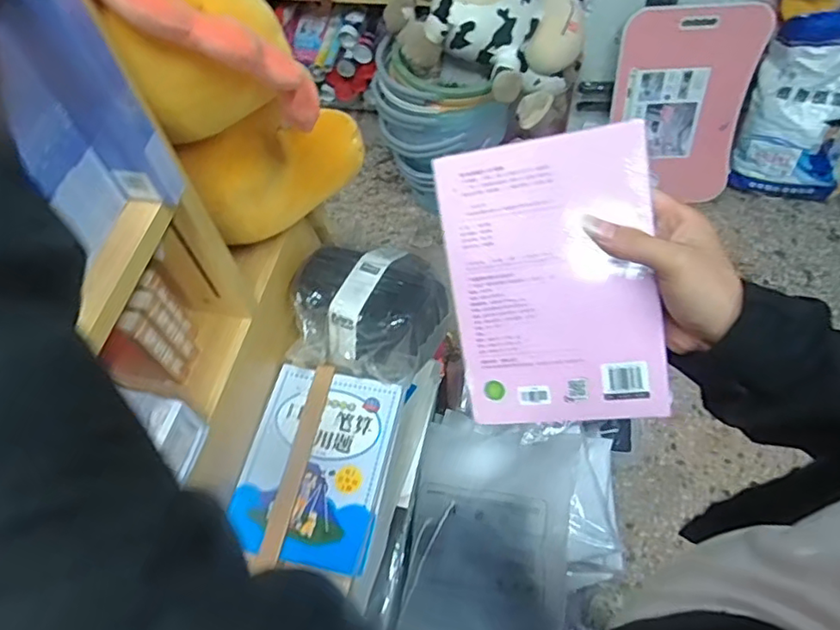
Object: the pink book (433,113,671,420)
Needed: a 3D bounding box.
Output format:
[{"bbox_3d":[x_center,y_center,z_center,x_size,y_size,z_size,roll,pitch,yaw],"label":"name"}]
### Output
[{"bbox_3d":[0.094,-0.022,0.437,0.145,0.010,0.209,-6,102,18],"label":"pink book"}]

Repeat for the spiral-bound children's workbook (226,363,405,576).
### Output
[{"bbox_3d":[-0.164,0.230,0.940,0.224,0.031,0.292,8,60,9],"label":"spiral-bound children's workbook"}]

